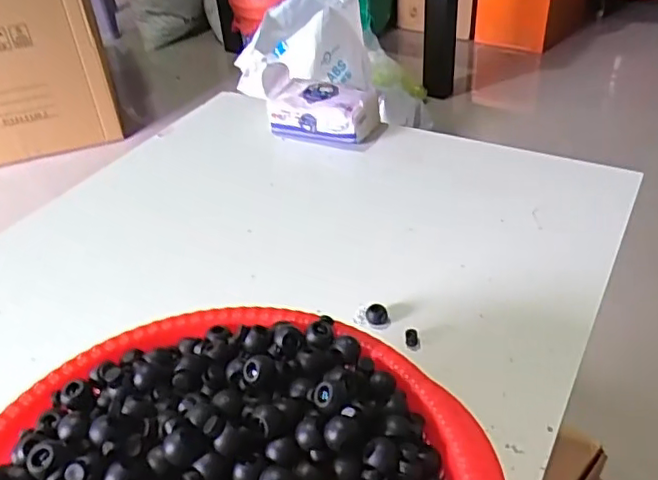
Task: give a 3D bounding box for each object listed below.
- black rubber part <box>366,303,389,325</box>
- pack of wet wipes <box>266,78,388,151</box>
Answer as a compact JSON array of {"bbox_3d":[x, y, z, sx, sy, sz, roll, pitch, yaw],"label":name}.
[{"bbox_3d":[0.036,0.055,0.455,0.017,0.009,0.014,3,38,10],"label":"black rubber part"},{"bbox_3d":[-0.005,-0.145,0.688,0.125,0.050,0.062,13,40,21],"label":"pack of wet wipes"}]

